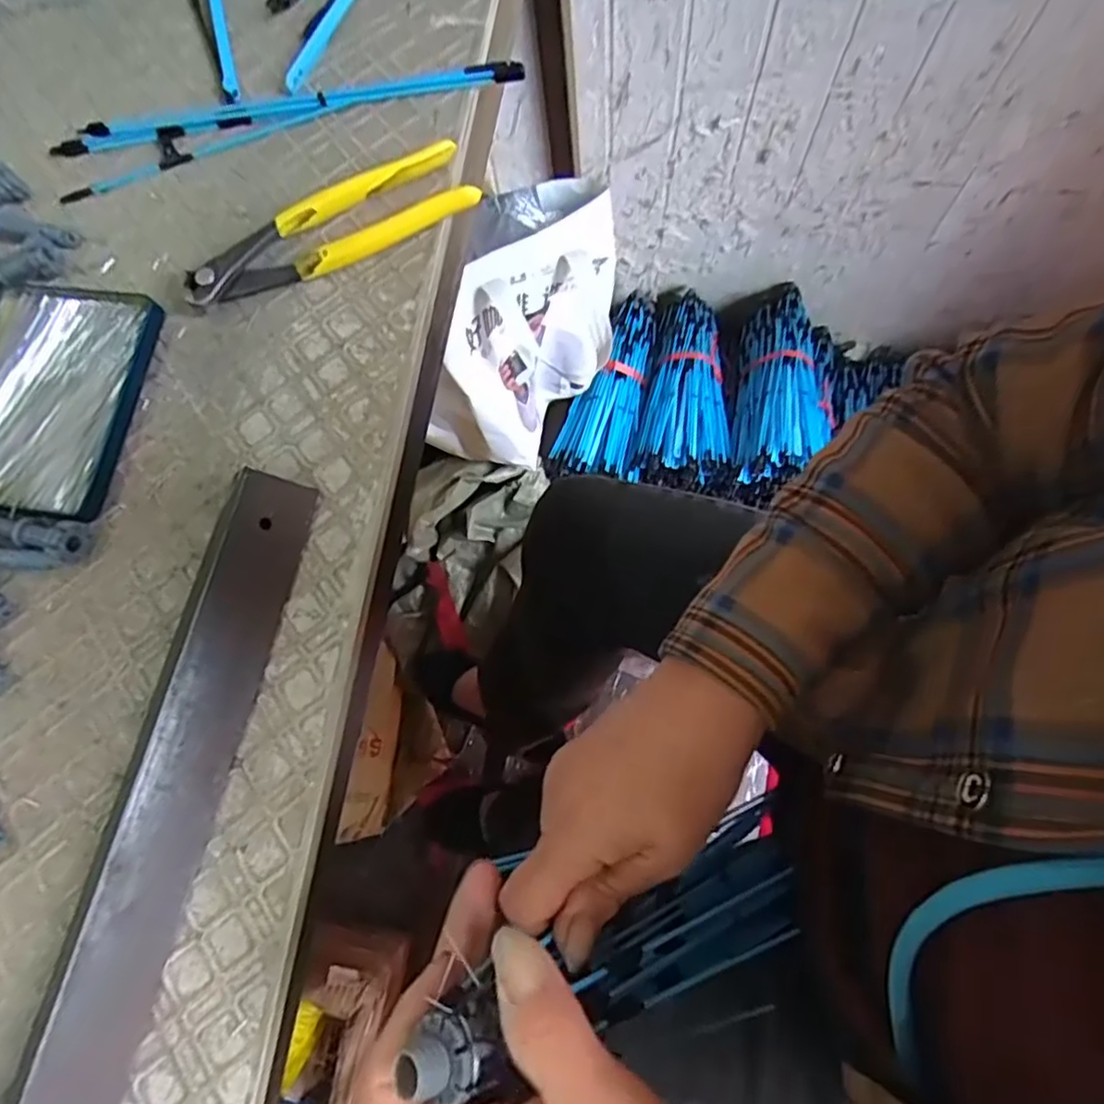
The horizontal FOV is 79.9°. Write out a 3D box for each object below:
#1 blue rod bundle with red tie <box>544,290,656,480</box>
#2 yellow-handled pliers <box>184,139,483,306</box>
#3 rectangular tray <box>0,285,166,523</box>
[{"bbox_3d":[0.097,-0.254,0.984,0.111,0.063,0.332,18,77,9],"label":"blue rod bundle with red tie"},{"bbox_3d":[-0.123,-0.177,0.368,0.162,0.027,0.039,-25,77,-7],"label":"yellow-handled pliers"},{"bbox_3d":[-0.275,-0.083,0.358,0.100,0.016,0.130,11,76,7],"label":"rectangular tray"}]

